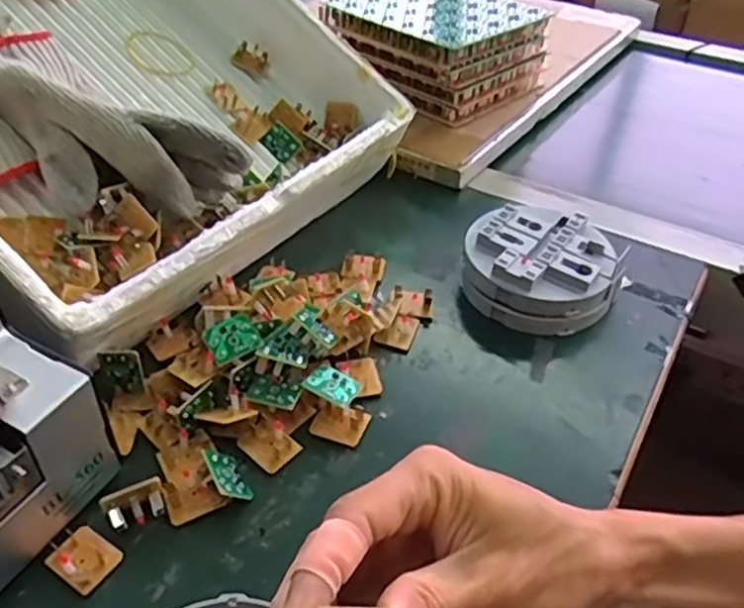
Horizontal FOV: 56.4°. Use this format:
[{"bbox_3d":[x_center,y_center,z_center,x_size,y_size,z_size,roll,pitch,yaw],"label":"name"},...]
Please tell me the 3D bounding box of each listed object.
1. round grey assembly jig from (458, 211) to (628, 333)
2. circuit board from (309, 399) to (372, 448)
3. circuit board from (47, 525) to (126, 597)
[{"bbox_3d":[0.119,-0.026,0.486,0.099,0.042,0.094,-7,41,-10],"label":"round grey assembly jig"},{"bbox_3d":[-0.018,0.068,0.400,0.030,0.007,0.022,16,67,16],"label":"circuit board"},{"bbox_3d":[-0.140,0.123,0.337,0.029,0.008,0.025,24,46,24],"label":"circuit board"}]

